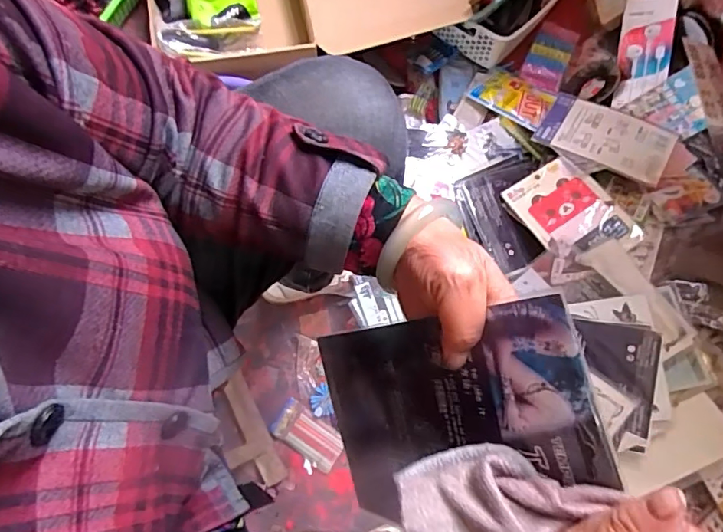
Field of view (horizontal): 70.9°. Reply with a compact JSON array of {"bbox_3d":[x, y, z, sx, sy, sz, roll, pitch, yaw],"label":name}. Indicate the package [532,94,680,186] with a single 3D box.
[{"bbox_3d":[0.382,-0.204,0.800,0.194,0.011,0.120,30,65,20],"label":"package"}]

